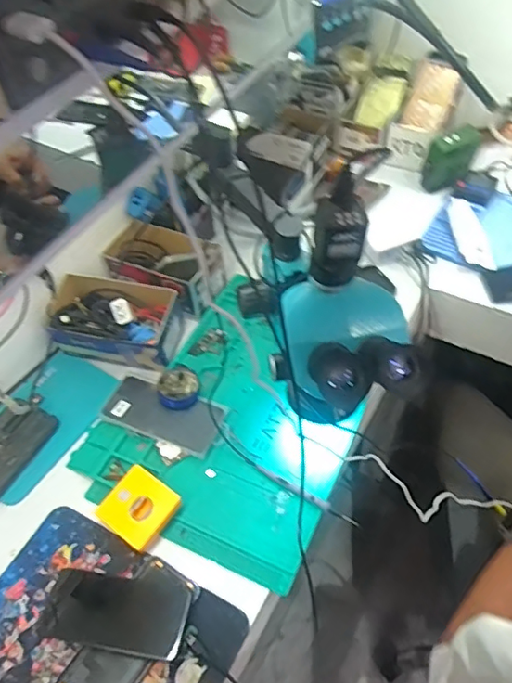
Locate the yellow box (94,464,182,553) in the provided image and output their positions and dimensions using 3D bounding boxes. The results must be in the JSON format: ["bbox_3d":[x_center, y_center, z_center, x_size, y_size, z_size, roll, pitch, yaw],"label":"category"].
[{"bbox_3d":[-0.149,0.214,0.697,0.081,0.032,0.081,29,59,25],"label":"yellow box"}]

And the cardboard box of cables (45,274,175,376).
[{"bbox_3d":[-0.215,-0.025,0.844,0.182,0.088,0.126,12,53,14],"label":"cardboard box of cables"}]

